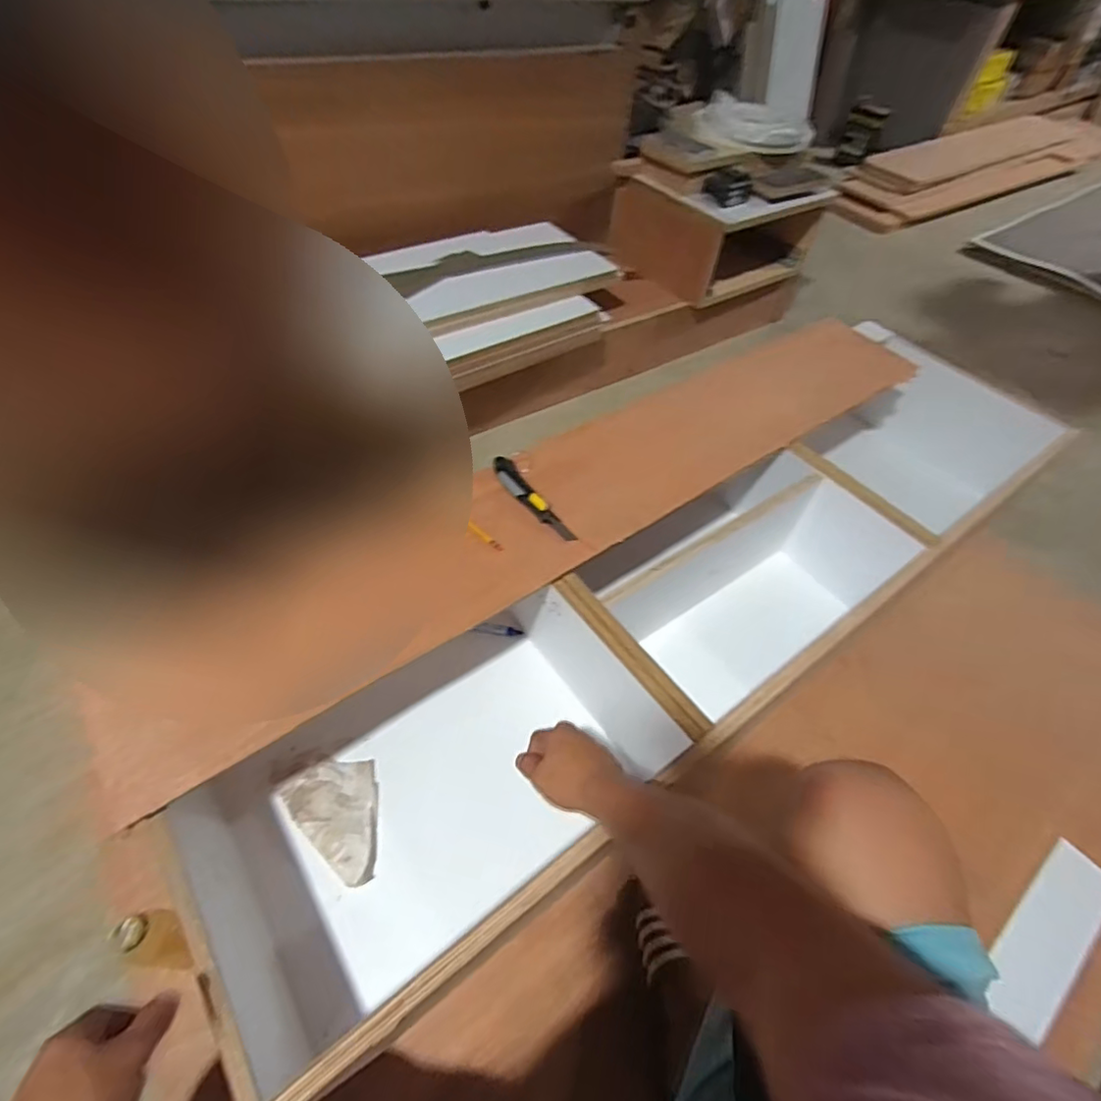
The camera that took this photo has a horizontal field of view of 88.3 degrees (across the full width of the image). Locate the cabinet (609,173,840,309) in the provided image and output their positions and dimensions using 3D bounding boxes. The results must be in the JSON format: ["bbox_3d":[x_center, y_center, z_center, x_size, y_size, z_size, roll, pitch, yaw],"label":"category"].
[{"bbox_3d":[0.472,-0.930,1.626,0.537,0.230,0.387,-28,59,-24],"label":"cabinet"}]

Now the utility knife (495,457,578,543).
[{"bbox_3d":[-0.024,-0.075,0.844,0.033,0.012,0.170,-35,74,-29],"label":"utility knife"}]

